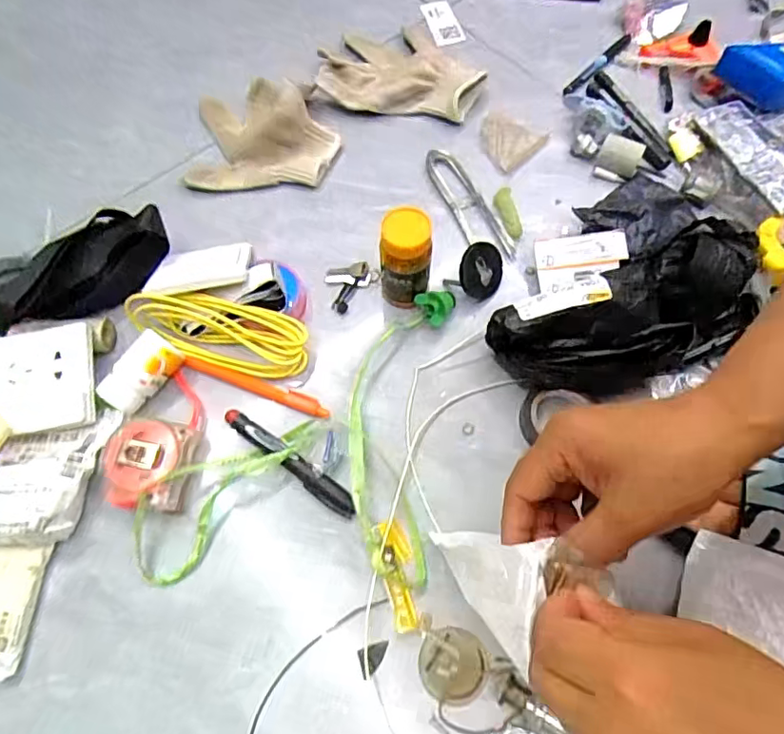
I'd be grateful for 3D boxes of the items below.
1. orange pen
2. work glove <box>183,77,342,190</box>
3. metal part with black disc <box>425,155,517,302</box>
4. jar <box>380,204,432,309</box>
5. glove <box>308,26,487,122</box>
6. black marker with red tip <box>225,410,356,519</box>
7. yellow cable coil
[{"bbox_3d":[-0.116,0.015,0.467,0.132,0.009,0.013,19,68,10],"label":"orange pen"},{"bbox_3d":[-0.136,-0.258,0.570,0.154,0.056,0.139,-3,66,0],"label":"work glove"},{"bbox_3d":[0.078,-0.149,0.528,0.068,0.027,0.181,-5,66,-1],"label":"metal part with black disc"},{"bbox_3d":[0.013,-0.088,0.468,0.043,0.090,0.049,5,66,3],"label":"jar"},{"bbox_3d":[0.011,-0.346,0.617,0.179,0.029,0.142,7,66,4],"label":"glove"},{"bbox_3d":[-0.082,0.075,0.437,0.130,0.012,0.020,33,71,15],"label":"black marker with red tip"},{"bbox_3d":[-0.148,-0.030,0.462,0.149,0.050,0.053,7,66,4],"label":"yellow cable coil"}]

